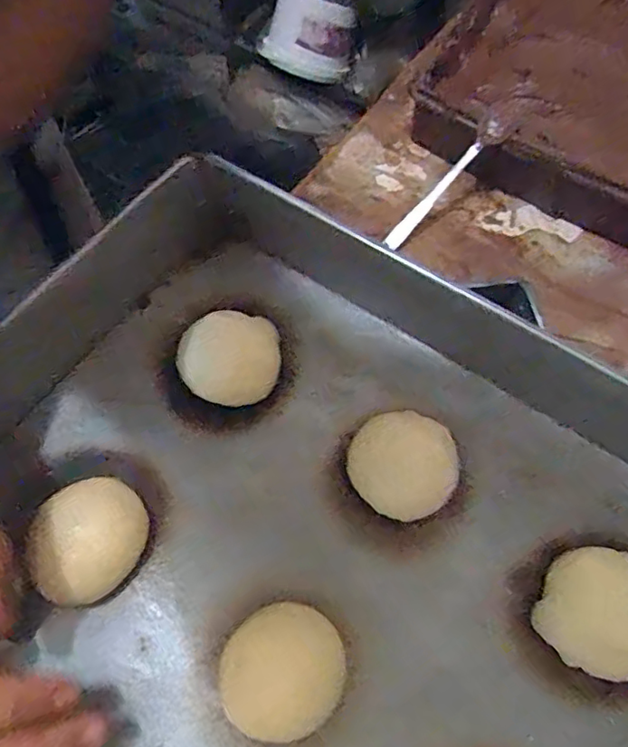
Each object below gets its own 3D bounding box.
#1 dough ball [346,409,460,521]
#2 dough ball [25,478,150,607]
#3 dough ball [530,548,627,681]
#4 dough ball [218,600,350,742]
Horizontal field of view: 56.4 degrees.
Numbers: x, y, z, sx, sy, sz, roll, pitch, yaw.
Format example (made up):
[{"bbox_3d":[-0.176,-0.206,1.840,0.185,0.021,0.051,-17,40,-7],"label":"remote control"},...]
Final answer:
[{"bbox_3d":[0.048,0.047,0.317,0.057,0.022,0.053,1,65,-1],"label":"dough ball"},{"bbox_3d":[-0.114,0.085,0.298,0.057,0.032,0.049,-37,71,-17],"label":"dough ball"},{"bbox_3d":[0.140,0.114,0.282,0.055,0.019,0.054,1,65,-1],"label":"dough ball"},{"bbox_3d":[-0.015,0.143,0.282,0.058,0.020,0.054,1,65,-1],"label":"dough ball"}]

